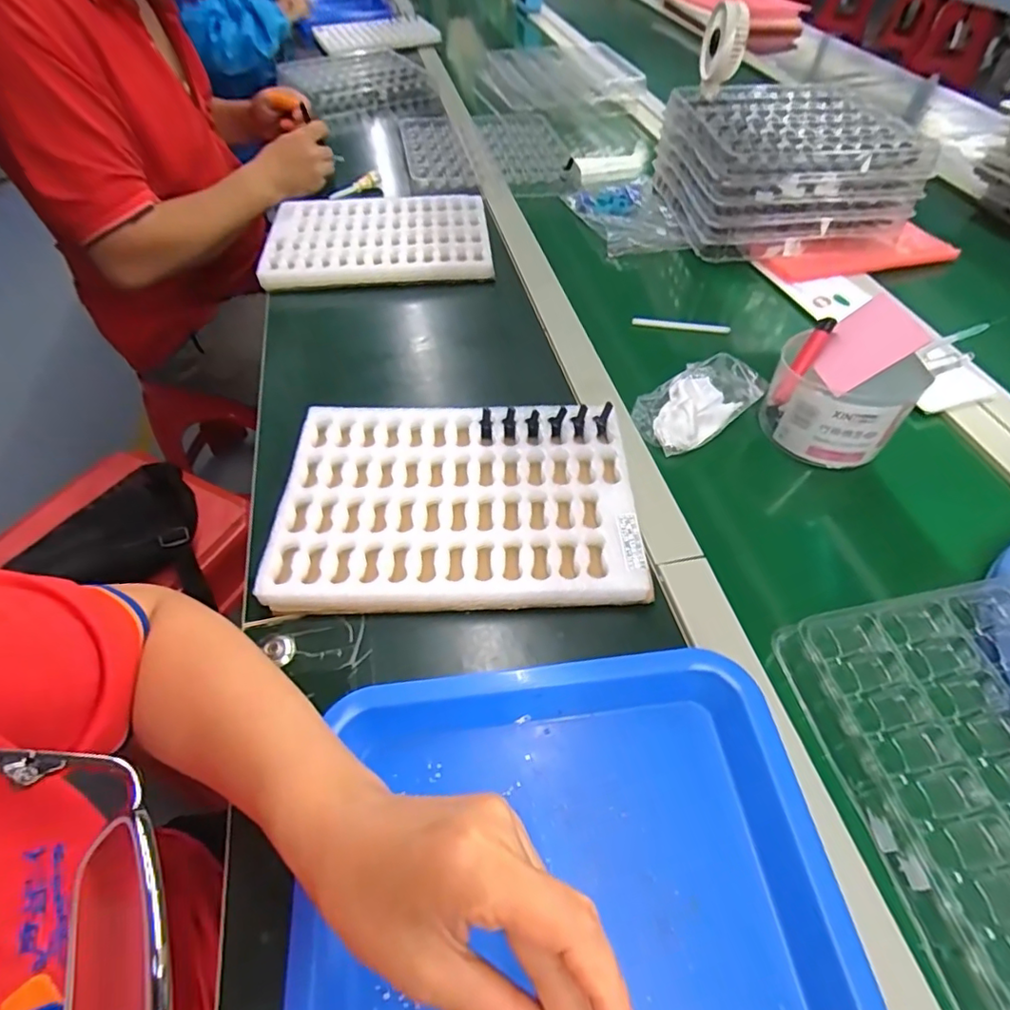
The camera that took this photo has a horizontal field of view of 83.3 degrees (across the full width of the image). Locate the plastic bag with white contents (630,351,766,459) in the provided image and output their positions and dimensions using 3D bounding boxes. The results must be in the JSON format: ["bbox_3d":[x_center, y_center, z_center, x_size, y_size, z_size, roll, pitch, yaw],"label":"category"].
[{"bbox_3d":[0.180,-0.099,0.537,0.123,0.029,0.070,-29,57,-22],"label":"plastic bag with white contents"}]

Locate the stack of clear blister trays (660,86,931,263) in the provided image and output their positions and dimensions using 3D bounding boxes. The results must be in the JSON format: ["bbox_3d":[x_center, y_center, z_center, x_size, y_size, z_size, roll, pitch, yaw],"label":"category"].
[{"bbox_3d":[0.362,-0.452,0.760,0.257,0.108,0.256,-5,51,-5],"label":"stack of clear blister trays"}]

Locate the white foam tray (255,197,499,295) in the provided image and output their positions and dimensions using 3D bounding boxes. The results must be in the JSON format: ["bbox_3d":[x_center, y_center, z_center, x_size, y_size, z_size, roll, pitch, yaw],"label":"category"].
[{"bbox_3d":[-0.160,-0.344,0.737,0.274,0.033,0.190,-4,51,-4],"label":"white foam tray"}]

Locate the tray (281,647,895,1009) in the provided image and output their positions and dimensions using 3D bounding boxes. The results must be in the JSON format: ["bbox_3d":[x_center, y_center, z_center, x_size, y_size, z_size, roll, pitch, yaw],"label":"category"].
[{"bbox_3d":[0.035,0.236,0.258,0.272,0.034,0.322,-7,52,-4],"label":"tray"}]

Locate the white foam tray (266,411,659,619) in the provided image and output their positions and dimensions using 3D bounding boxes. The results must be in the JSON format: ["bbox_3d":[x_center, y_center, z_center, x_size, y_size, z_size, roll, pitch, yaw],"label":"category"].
[{"bbox_3d":[-0.038,-0.004,0.457,0.272,0.028,0.189,-2,52,0],"label":"white foam tray"}]

